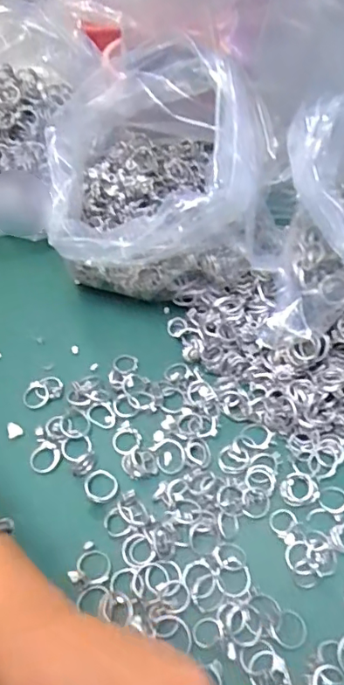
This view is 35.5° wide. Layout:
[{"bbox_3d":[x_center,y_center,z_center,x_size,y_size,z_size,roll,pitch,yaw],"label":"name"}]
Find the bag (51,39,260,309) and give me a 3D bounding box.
[{"bbox_3d":[-0.017,-0.127,0.447,0.172,0.169,0.161,5,51,6],"label":"bag"}]

